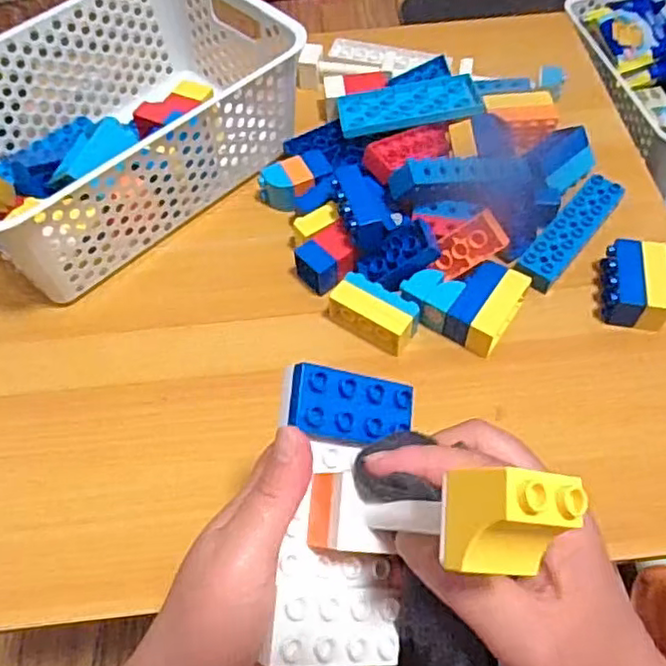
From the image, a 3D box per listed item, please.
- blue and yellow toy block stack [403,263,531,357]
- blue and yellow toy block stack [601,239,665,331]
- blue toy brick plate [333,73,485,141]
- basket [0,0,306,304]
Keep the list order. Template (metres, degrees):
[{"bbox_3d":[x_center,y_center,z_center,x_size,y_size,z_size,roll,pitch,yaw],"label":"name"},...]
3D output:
[{"bbox_3d":[0.099,-0.027,0.493,0.077,0.030,0.065,30,64,19],"label":"blue and yellow toy block stack"},{"bbox_3d":[0.234,-0.038,0.497,0.045,0.028,0.068,10,59,8],"label":"blue and yellow toy block stack"},{"bbox_3d":[0.071,-0.213,0.597,0.128,0.016,0.068,-6,58,-2],"label":"blue toy brick plate"},{"bbox_3d":[-0.190,-0.183,0.558,0.294,0.105,0.198,-40,65,-21],"label":"basket"}]

